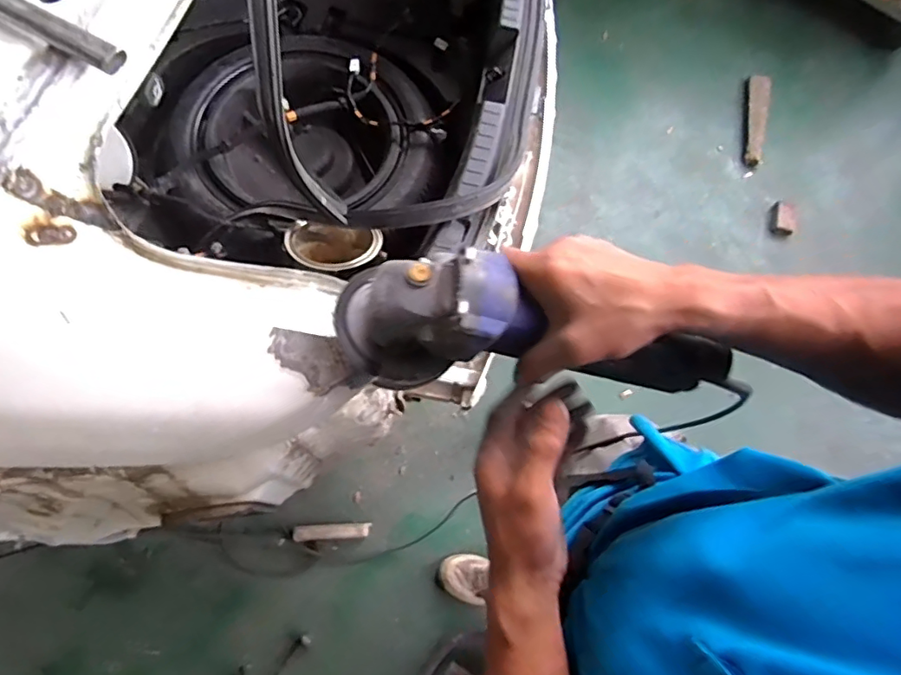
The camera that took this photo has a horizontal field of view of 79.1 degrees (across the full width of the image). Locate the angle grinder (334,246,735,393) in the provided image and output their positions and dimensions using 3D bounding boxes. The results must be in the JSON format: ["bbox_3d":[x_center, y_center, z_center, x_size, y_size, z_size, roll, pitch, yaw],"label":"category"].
[{"bbox_3d":[0.063,0.002,0.395,0.292,0.089,0.077,9,69,-5],"label":"angle grinder"}]

